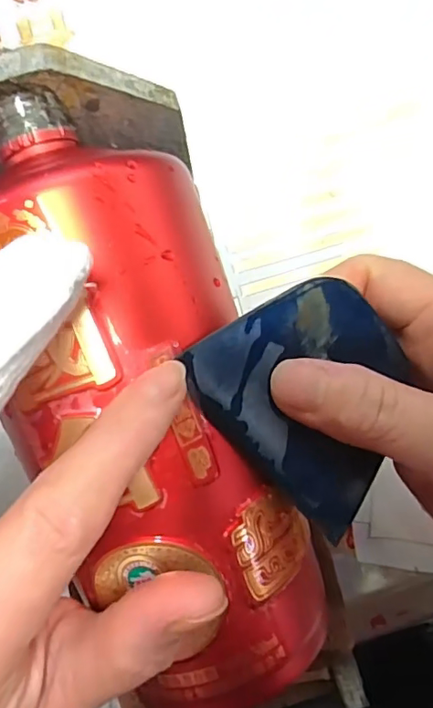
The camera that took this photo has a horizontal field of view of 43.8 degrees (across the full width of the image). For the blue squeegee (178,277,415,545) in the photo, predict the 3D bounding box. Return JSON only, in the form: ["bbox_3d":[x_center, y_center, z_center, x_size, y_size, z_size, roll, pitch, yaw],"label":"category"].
[{"bbox_3d":[0.031,0.012,0.161,0.058,0.004,0.074,-47,110,-9],"label":"blue squeegee"}]

